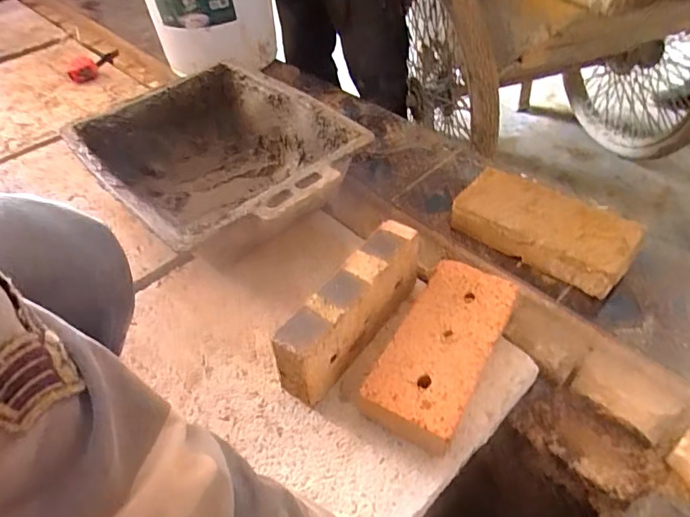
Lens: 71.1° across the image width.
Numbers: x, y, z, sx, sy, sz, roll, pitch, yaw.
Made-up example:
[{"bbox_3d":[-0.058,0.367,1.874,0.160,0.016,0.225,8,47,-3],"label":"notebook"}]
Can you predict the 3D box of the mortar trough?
[{"bbox_3d":[-0.212,-0.162,0.827,0.353,0.128,0.476,-35,54,-24],"label":"mortar trough"}]

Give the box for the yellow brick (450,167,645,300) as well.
[{"bbox_3d":[0.279,-0.044,0.689,0.236,0.062,0.114,28,56,28],"label":"yellow brick"}]

